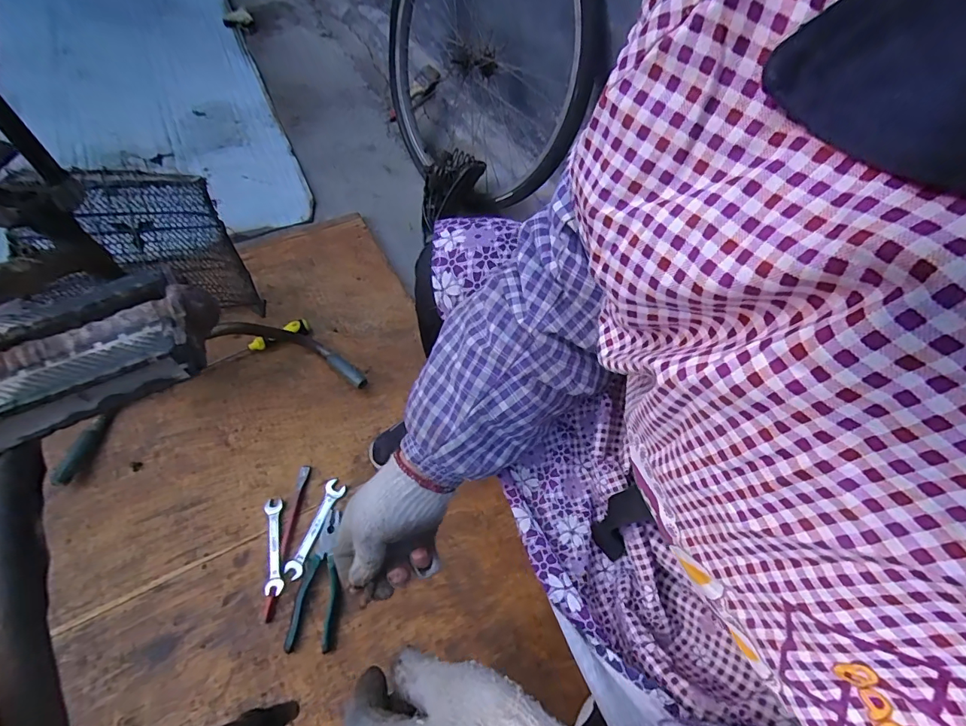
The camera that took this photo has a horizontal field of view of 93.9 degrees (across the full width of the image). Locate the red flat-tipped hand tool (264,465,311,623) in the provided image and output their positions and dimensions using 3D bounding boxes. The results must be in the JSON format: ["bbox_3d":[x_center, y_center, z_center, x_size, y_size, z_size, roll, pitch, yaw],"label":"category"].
[{"bbox_3d":[-0.318,0.281,0.730,0.016,0.011,0.235,6,60,-1],"label":"red flat-tipped hand tool"}]

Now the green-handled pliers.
[{"bbox_3d":[-0.254,0.334,0.703,0.064,0.022,0.192,3,60,-3],"label":"green-handled pliers"}]

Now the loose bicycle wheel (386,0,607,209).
[{"bbox_3d":[-0.004,-0.695,1.048,0.069,0.642,0.667,-26,105,-43],"label":"loose bicycle wheel"}]

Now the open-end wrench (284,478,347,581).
[{"bbox_3d":[-0.275,0.268,0.741,0.033,0.011,0.158,19,61,7],"label":"open-end wrench"}]

